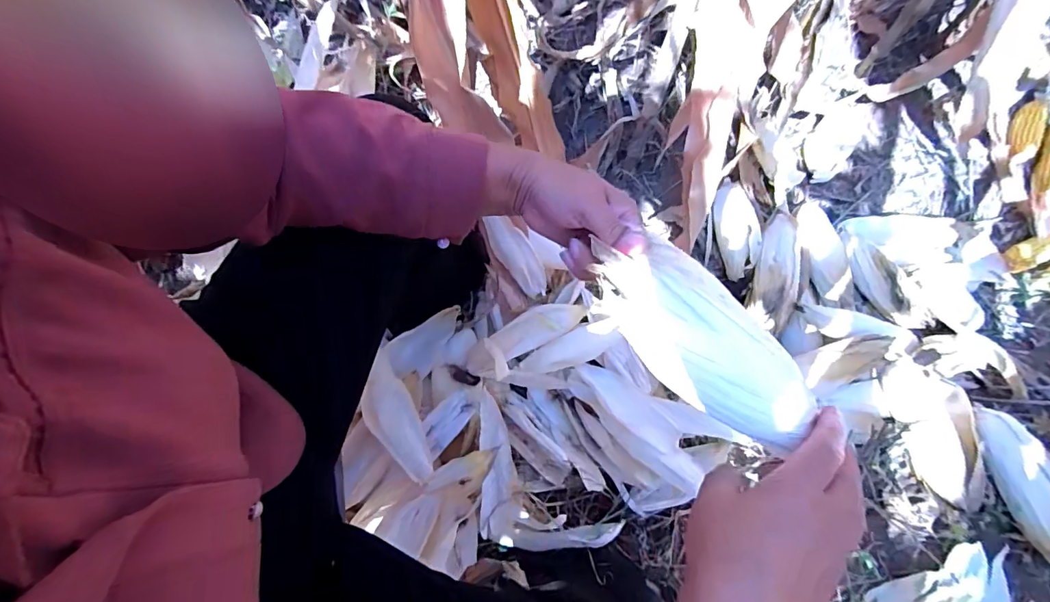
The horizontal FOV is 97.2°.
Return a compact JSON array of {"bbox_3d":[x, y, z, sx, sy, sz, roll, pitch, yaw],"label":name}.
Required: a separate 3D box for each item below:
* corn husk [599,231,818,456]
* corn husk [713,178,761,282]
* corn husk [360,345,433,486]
[{"bbox_3d":[0.112,0.026,0.310,0.068,0.039,0.162,-37,71,-12],"label":"corn husk"},{"bbox_3d":[0.386,-0.135,0.842,0.065,0.034,0.193,-1,70,0],"label":"corn husk"},{"bbox_3d":[-0.188,0.170,0.663,0.066,0.025,0.190,-32,73,-10],"label":"corn husk"}]

